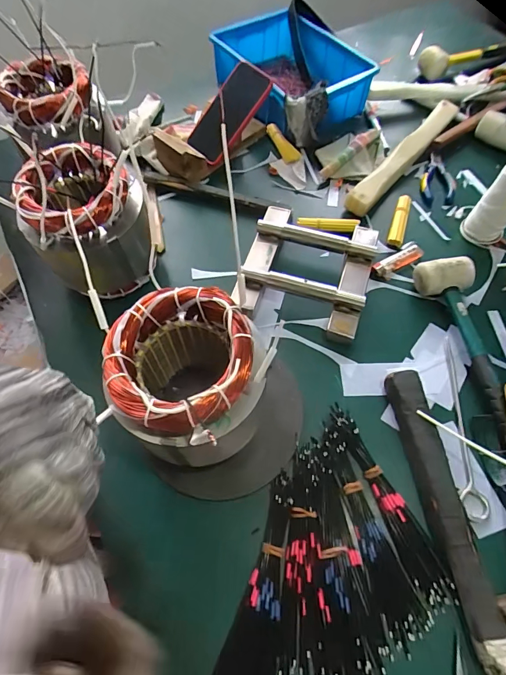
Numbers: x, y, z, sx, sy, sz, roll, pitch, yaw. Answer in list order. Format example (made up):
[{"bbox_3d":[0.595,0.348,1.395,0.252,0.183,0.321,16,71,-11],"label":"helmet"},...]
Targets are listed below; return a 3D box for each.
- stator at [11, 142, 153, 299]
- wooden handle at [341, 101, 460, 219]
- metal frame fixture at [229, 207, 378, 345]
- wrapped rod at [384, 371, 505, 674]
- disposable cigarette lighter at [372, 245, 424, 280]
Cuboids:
[{"bbox_3d":[-0.208,-0.141,0.504,0.124,0.157,0.124,0,60,1],"label":"stator"},{"bbox_3d":[0.279,-0.335,0.694,0.038,0.039,0.354,35,67,19],"label":"wooden handle"},{"bbox_3d":[0.077,-0.102,0.558,0.178,0.045,0.187,16,62,10],"label":"metal frame fixture"},{"bbox_3d":[0.201,0.175,0.411,0.038,0.029,0.289,-7,61,-3],"label":"wrapped rod"},{"bbox_3d":[0.220,-0.115,0.584,0.089,0.017,0.028,-31,65,-16],"label":"disposable cigarette lighter"}]

